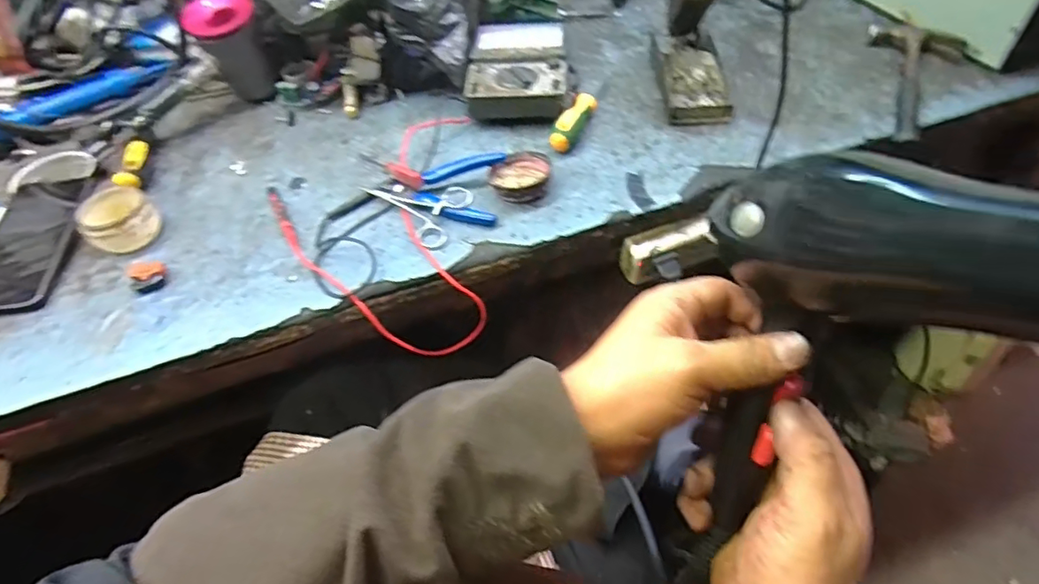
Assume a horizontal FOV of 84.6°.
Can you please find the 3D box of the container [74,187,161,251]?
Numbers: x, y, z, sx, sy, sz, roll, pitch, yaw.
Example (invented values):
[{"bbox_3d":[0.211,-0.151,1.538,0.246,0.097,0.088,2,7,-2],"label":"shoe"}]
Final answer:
[{"bbox_3d":[-0.388,-0.068,0.556,0.069,0.040,0.062,33,59,29],"label":"container"}]

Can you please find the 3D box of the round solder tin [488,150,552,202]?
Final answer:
[{"bbox_3d":[0.001,-0.115,0.567,0.059,0.020,0.067,-1,49,4],"label":"round solder tin"}]

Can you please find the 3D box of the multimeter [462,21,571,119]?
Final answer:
[{"bbox_3d":[0.001,-0.262,0.678,0.112,0.050,0.176,1,49,6],"label":"multimeter"}]

